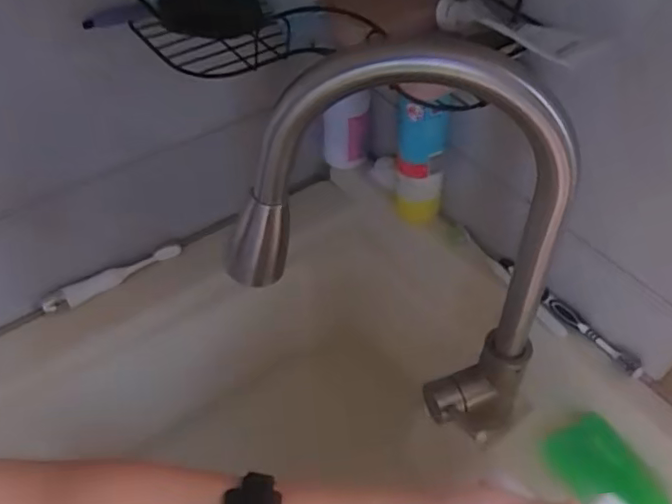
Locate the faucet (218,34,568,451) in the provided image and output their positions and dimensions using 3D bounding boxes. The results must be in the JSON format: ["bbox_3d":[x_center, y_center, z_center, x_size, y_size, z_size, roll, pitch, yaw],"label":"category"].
[{"bbox_3d":[0.052,0.023,0.465,0.271,0.386,0.057,6,49,3],"label":"faucet"}]

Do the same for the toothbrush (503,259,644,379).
[{"bbox_3d":[0.249,0.066,0.632,0.020,0.028,0.188,-28,55,-23],"label":"toothbrush"}]

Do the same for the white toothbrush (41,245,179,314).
[{"bbox_3d":[-0.271,0.031,0.708,0.168,0.028,0.014,-29,56,-24],"label":"white toothbrush"}]

